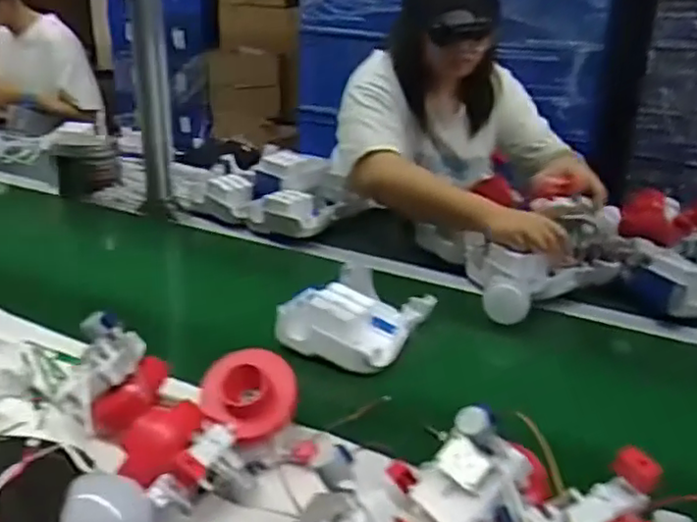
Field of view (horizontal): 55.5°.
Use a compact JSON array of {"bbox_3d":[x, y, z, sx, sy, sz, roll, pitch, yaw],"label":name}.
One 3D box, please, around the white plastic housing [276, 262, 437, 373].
[{"bbox_3d":[0.013,0.066,0.840,0.142,0.059,0.189,14,26,28],"label":"white plastic housing"}]

